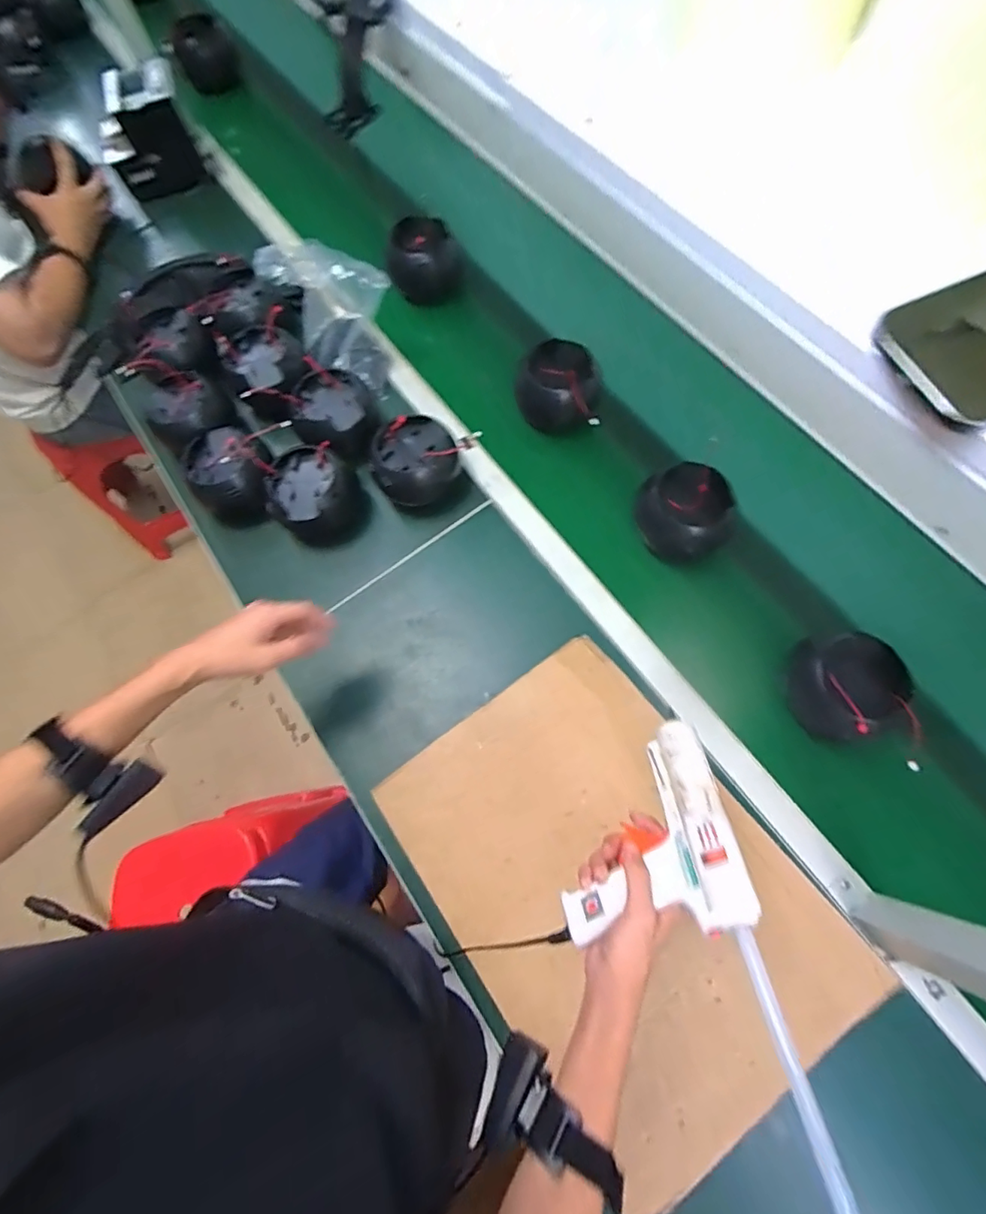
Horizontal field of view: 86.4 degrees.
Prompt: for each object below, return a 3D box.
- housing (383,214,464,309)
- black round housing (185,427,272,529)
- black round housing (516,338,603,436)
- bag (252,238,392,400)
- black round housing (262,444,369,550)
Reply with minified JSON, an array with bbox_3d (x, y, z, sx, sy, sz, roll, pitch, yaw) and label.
[{"bbox_3d":[-0.118,-0.621,0.942,0.132,0.111,0.095,-2,71,3],"label":"housing"},{"bbox_3d":[-0.393,-0.197,0.797,0.121,0.097,0.142,-36,73,-8],"label":"black round housing"},{"bbox_3d":[0.096,-0.328,0.805,0.136,0.115,0.107,21,74,11],"label":"black round housing"},{"bbox_3d":[-0.247,-0.465,0.834,0.178,0.166,0.089,28,75,12],"label":"bag"},{"bbox_3d":[-0.267,-0.169,0.788,0.133,0.087,0.109,-27,72,-5],"label":"black round housing"}]

